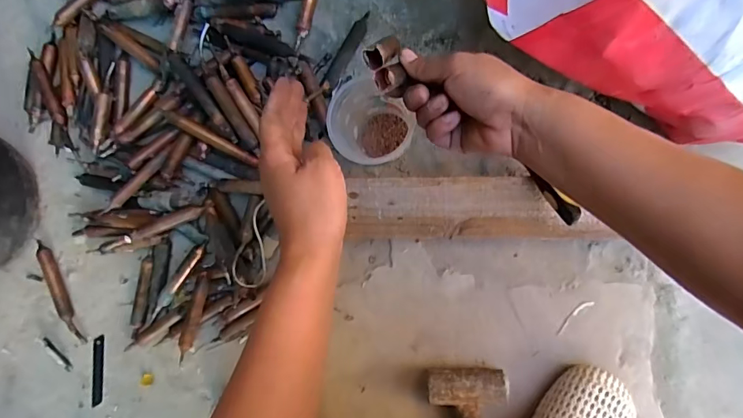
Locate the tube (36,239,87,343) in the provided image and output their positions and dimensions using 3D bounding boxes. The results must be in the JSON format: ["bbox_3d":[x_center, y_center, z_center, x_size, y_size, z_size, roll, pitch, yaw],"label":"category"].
[{"bbox_3d":[-0.449,0.120,0.641,0.018,0.017,0.157,-21,88,7],"label":"tube"}]

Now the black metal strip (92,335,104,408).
[{"bbox_3d":[-0.395,0.234,0.644,0.017,0.004,0.098,0,88,-2],"label":"black metal strip"}]

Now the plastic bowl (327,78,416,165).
[{"bbox_3d":[0.002,-0.087,0.506,0.081,0.118,0.076,0,91,7],"label":"plastic bowl"}]

